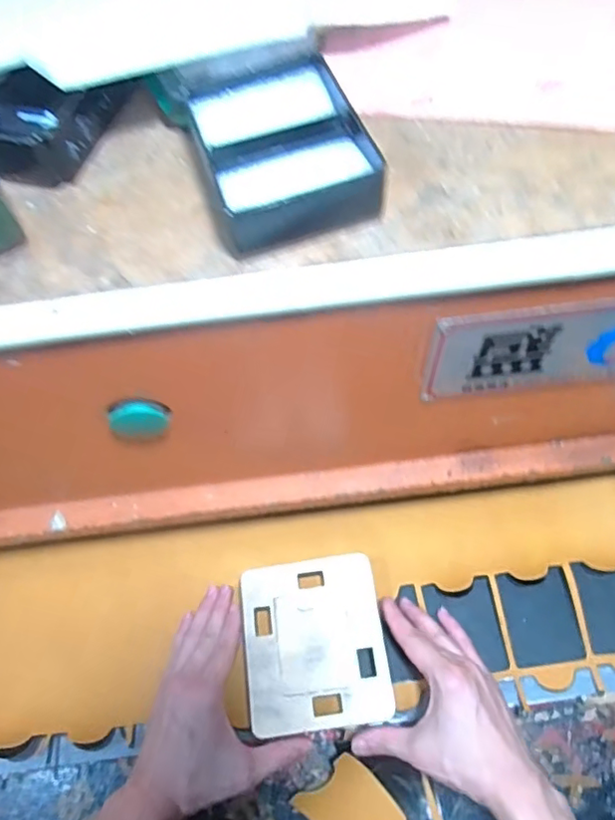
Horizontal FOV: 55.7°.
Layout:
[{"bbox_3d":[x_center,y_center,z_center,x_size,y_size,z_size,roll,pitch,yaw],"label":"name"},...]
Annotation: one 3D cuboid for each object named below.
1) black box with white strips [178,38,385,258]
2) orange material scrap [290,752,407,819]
[{"bbox_3d":[-0.017,-0.152,0.336,0.092,0.037,0.122,-17,60,-6],"label":"black box with white strips"},{"bbox_3d":[0.039,0.366,0.532,0.069,0.010,0.083,-32,41,-29],"label":"orange material scrap"}]

